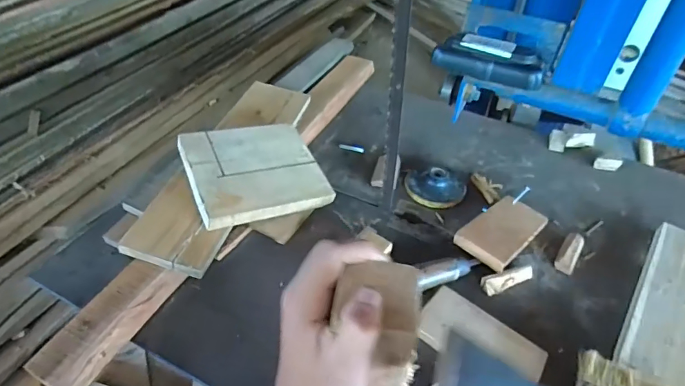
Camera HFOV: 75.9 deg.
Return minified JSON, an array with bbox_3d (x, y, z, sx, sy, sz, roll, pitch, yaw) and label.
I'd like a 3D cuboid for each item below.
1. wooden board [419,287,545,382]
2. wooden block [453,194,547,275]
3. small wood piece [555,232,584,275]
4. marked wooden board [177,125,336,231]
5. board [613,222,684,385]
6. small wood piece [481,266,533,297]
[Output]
[{"bbox_3d":[0.150,0.163,0.482,0.131,0.010,0.074,30,49,26],"label":"wooden board"},{"bbox_3d":[0.220,0.048,0.600,0.071,0.015,0.138,35,52,30],"label":"wooden block"},{"bbox_3d":[0.304,0.078,0.586,0.023,0.016,0.066,28,48,24],"label":"small wood piece"},{"bbox_3d":[-0.118,-0.030,0.604,0.174,0.021,0.146,-13,62,-31],"label":"marked wooden board"},{"bbox_3d":[0.395,0.128,0.526,0.071,0.018,0.264,30,49,25],"label":"board"},{"bbox_3d":[0.208,0.108,0.550,0.070,0.014,0.021,-12,45,-15],"label":"small wood piece"}]

